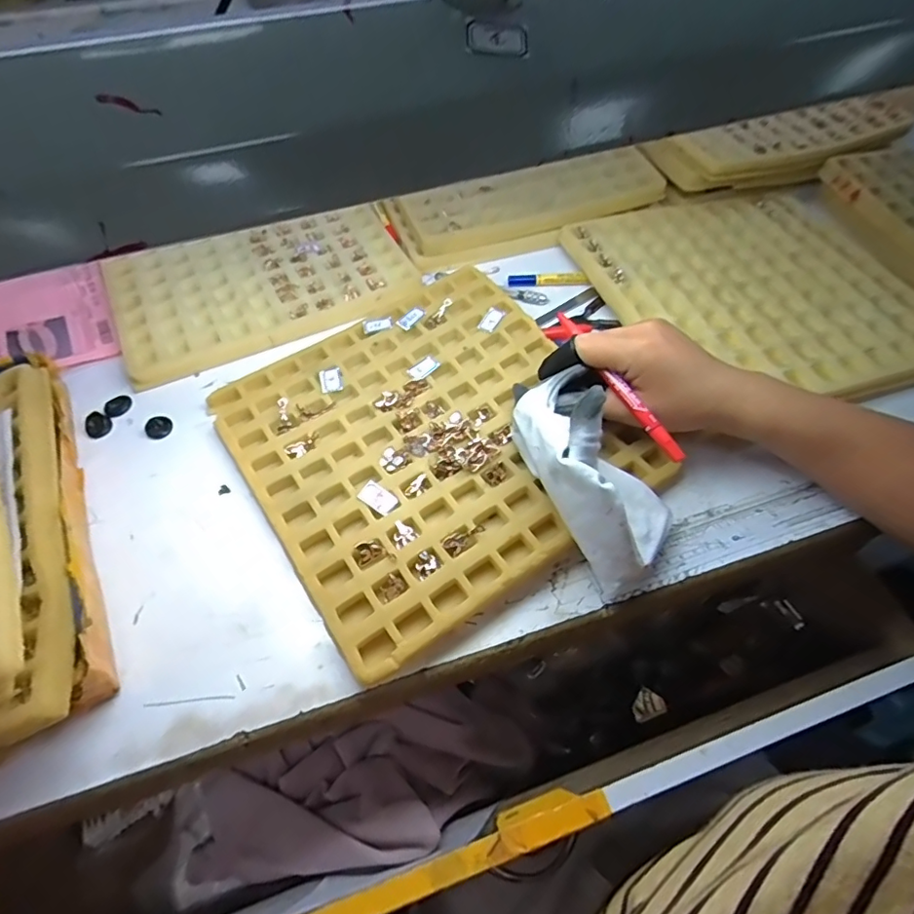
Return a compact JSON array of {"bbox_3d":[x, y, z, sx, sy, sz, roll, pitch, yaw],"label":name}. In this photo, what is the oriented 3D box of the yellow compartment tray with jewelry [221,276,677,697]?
[{"bbox_3d":[-0.020,-0.020,0.395,0.248,0.022,0.252,-30,62,-19],"label":"yellow compartment tray with jewelry"}]

